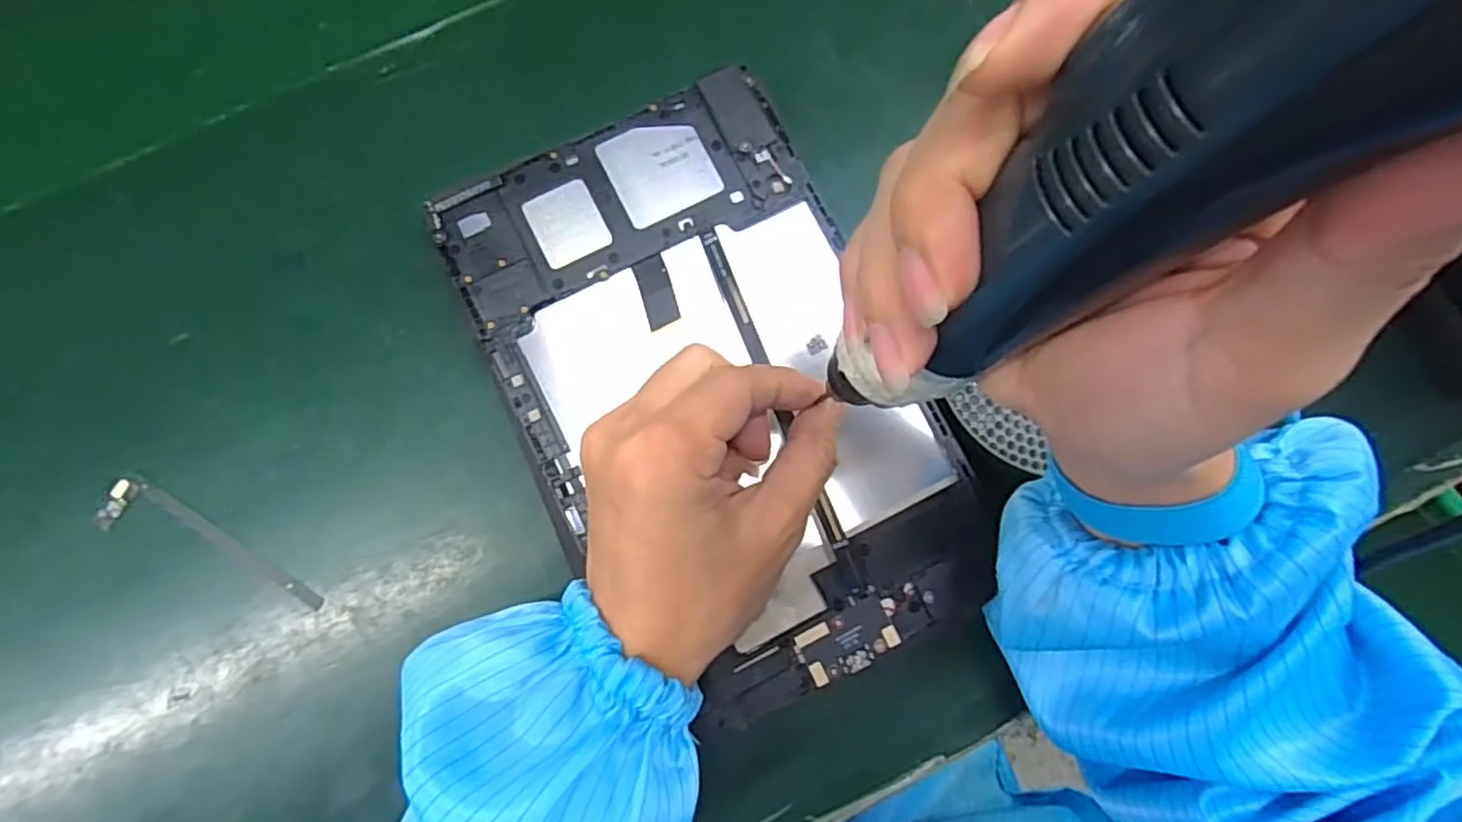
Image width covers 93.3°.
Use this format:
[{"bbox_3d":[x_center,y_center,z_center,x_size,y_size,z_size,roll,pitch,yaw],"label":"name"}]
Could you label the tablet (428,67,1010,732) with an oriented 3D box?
[{"bbox_3d":[-0.007,-0.009,0.274,0.152,0.012,0.236,-26,83,-5],"label":"tablet"}]

